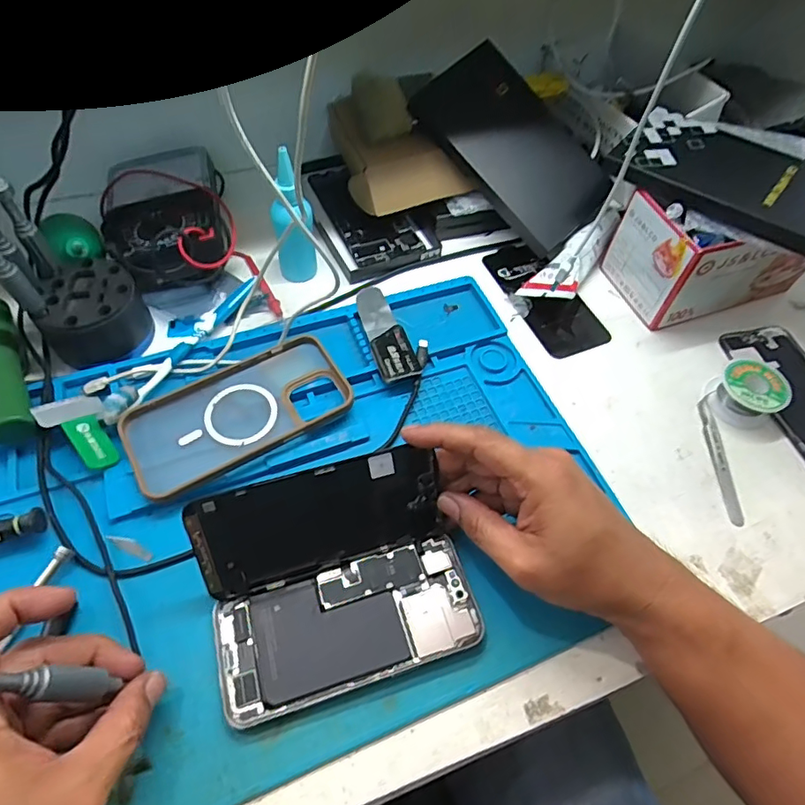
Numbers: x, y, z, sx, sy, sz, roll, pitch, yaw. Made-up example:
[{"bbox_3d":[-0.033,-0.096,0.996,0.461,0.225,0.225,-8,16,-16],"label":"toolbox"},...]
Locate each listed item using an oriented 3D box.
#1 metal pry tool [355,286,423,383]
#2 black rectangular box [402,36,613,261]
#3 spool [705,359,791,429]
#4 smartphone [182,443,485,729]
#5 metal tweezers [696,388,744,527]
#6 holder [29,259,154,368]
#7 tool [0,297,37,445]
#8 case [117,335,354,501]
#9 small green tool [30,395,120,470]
[{"bbox_3d":[-0.016,-0.064,0.463,0.034,0.005,0.112,-17,55,-10],"label":"metal pry tool"},{"bbox_3d":[0.112,-0.250,0.515,0.112,0.018,0.201,-42,88,-8],"label":"black rectangular box"},{"bbox_3d":[0.291,-0.007,0.444,0.050,0.035,0.050,2,56,-3],"label":"spool"},{"bbox_3d":[-0.039,0.105,0.317,0.156,0.063,0.116,-13,58,-12],"label":"smartphone"},{"bbox_3d":[0.257,0.039,0.425,0.018,0.008,0.120,6,56,0],"label":"metal tweezers"},{"bbox_3d":[-0.260,-0.076,0.442,0.078,0.054,0.071,2,56,-3],"label":"holder"},{"bbox_3d":[-0.313,-0.032,0.412,0.030,0.033,0.155,-24,61,-19],"label":"tool"},{"bbox_3d":[-0.128,0.005,0.407,0.163,0.018,0.088,-28,62,-20],"label":"case"},{"bbox_3d":[-0.239,0.022,0.386,0.042,0.011,0.064,-15,69,-34],"label":"small green tool"}]

